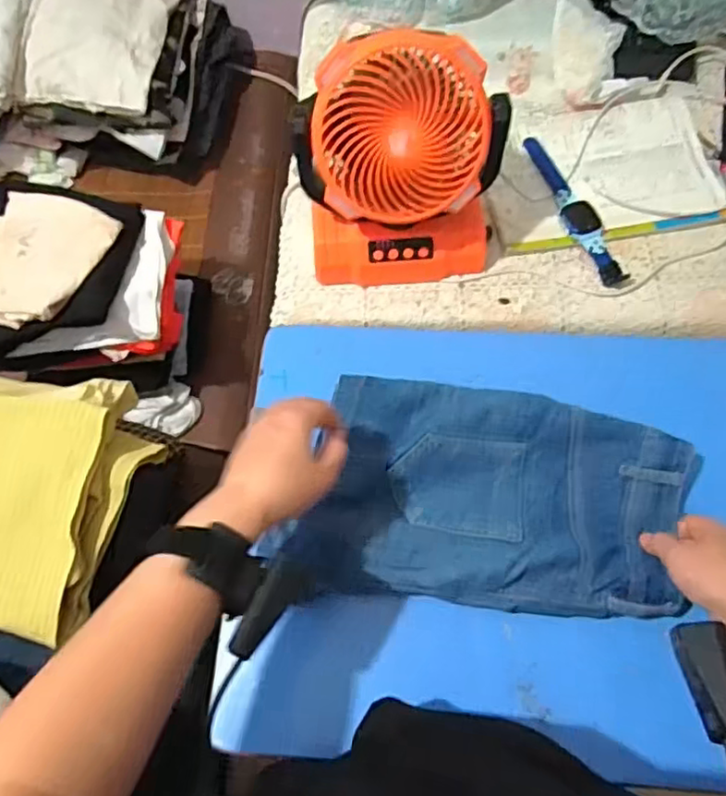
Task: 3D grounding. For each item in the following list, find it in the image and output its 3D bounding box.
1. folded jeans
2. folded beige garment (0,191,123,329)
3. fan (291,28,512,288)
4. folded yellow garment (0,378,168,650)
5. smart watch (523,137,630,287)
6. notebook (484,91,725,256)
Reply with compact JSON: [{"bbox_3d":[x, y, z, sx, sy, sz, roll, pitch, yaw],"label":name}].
[{"bbox_3d":[0.116,0.079,0.546,0.319,0.030,0.195,3,66,4],"label":"folded jeans"},{"bbox_3d":[-0.428,-0.177,0.798,0.181,0.032,0.177,14,73,22],"label":"folded beige garment"},{"bbox_3d":[0.035,-0.217,0.606,0.196,0.225,0.104,-2,65,2],"label":"fan"},{"bbox_3d":[-0.346,0.079,0.576,0.263,0.061,0.234,9,66,7],"label":"folded yellow garment"},{"bbox_3d":[0.241,-0.221,0.715,0.037,0.010,0.212,-20,66,-6],"label":"smart watch"},{"bbox_3d":[0.280,-0.276,0.740,0.266,0.024,0.198,-7,65,0],"label":"notebook"}]

